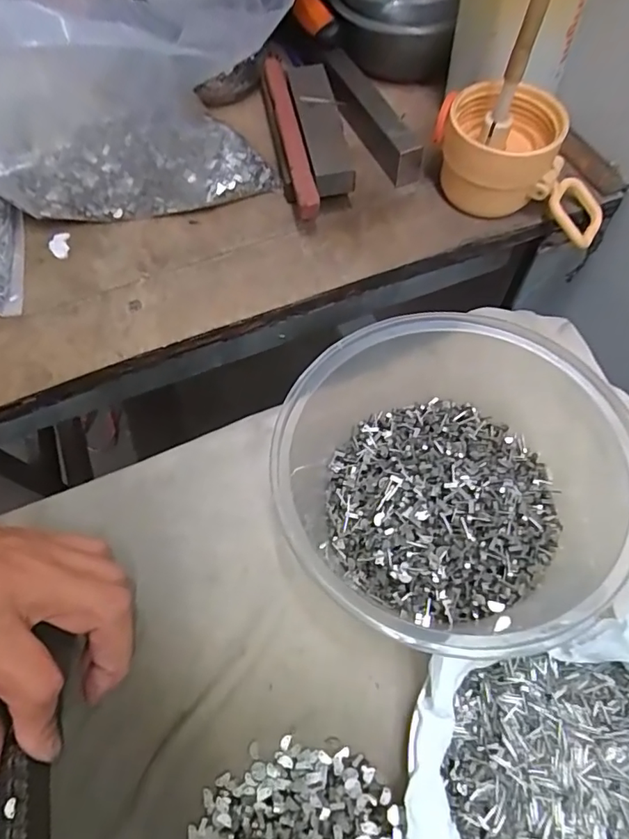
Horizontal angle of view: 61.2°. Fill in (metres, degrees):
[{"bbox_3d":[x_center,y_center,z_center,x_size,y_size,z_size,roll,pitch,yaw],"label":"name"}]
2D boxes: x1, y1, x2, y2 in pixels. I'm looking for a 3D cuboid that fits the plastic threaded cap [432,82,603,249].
[{"bbox_3d":[0.121,-0.150,0.308,0.107,0.054,0.059,17,64,10],"label":"plastic threaded cap"}]

